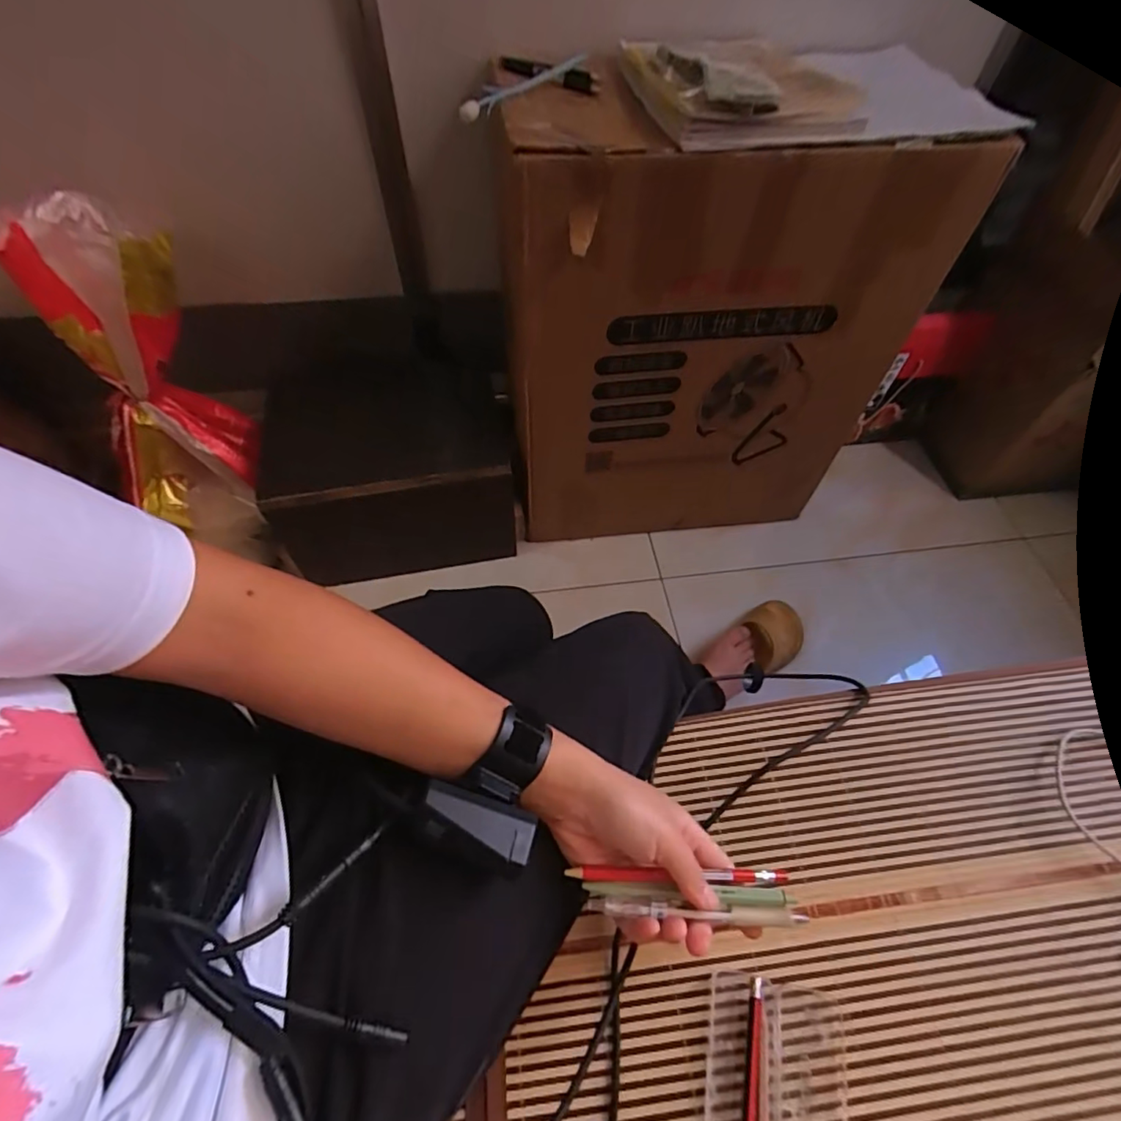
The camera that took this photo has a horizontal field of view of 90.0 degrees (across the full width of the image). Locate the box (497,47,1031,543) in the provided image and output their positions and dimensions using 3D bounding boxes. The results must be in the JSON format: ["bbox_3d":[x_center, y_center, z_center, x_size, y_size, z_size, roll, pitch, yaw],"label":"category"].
[{"bbox_3d":[0.206,-0.329,0.913,0.592,0.688,0.210,-8,58,-6],"label":"box"}]

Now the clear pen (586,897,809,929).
[{"bbox_3d":[0.088,0.226,0.359,0.140,0.012,0.010,6,57,-3],"label":"clear pen"}]

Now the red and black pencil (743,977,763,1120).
[{"bbox_3d":[0.120,0.345,0.352,0.010,0.009,0.134,13,58,7],"label":"red and black pencil"}]

